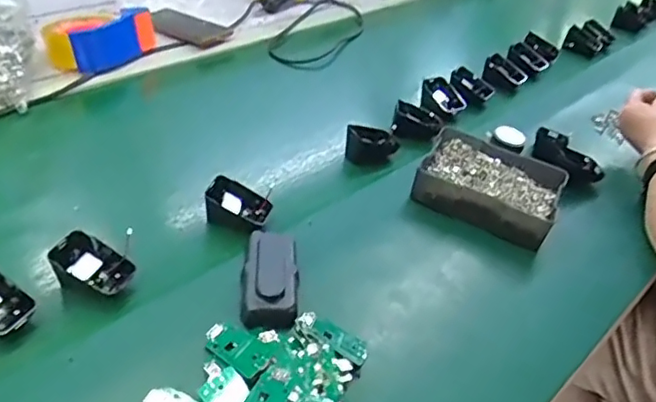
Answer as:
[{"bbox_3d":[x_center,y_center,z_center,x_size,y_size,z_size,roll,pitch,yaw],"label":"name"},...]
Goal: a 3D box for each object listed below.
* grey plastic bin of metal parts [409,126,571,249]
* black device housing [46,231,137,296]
[{"bbox_3d":[0.193,-0.017,0.687,0.159,0.049,0.118,20,41,16],"label":"grey plastic bin of metal parts"},{"bbox_3d":[-0.215,0.059,0.522,0.070,0.021,0.045,31,44,-8],"label":"black device housing"}]

